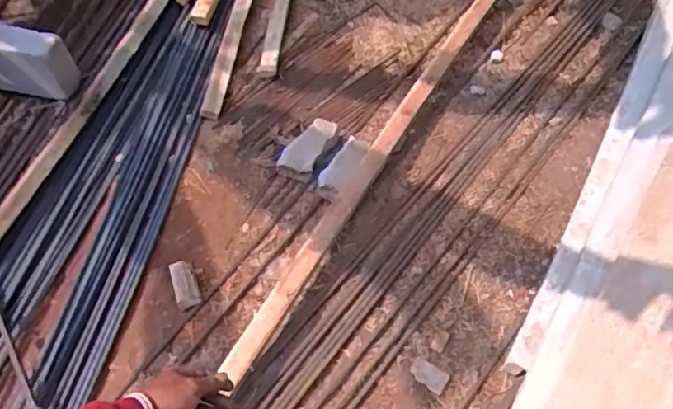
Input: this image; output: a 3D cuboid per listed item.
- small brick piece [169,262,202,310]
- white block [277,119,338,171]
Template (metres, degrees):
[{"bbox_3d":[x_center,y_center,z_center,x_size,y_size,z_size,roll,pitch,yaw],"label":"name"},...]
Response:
[{"bbox_3d":[-0.415,0.217,1.575,0.061,0.027,0.137,-17,61,-13],"label":"small brick piece"},{"bbox_3d":[-0.081,-0.175,1.764,0.210,0.059,0.112,-43,67,4],"label":"white block"}]

